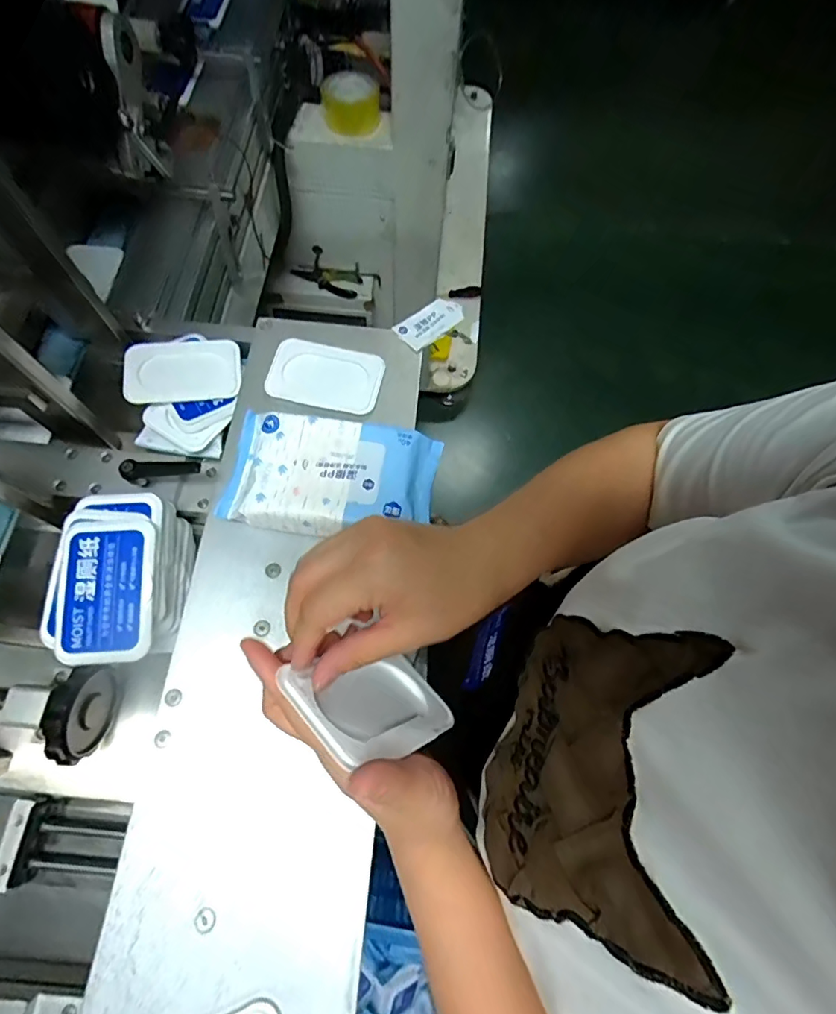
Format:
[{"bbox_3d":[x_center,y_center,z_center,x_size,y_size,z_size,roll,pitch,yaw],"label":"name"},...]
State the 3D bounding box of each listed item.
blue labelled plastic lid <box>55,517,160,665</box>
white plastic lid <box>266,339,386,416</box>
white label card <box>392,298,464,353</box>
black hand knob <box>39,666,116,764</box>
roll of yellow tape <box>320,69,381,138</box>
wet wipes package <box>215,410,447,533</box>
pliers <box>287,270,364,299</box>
[{"bbox_3d":[-0.247,0.066,0.393,0.071,0.011,0.113,0,78,-3],"label":"blue labelled plastic lid"},{"bbox_3d":[-0.094,-0.134,0.504,0.111,0.009,0.073,13,68,0],"label":"white plastic lid"},{"bbox_3d":[0.014,-0.203,0.541,0.075,0.006,0.043,-39,73,-12],"label":"white label card"},{"bbox_3d":[-0.267,0.160,0.387,0.026,0.059,0.070,9,69,2],"label":"black hand knob"},{"bbox_3d":[-0.118,-0.712,0.864,0.103,0.052,0.107,-5,69,-4],"label":"roll of yellow tape"},{"bbox_3d":[-0.079,-0.024,0.451,0.184,0.045,0.106,8,69,1],"label":"wet wipes package"},{"bbox_3d":[-0.206,-0.509,1.102,0.159,0.022,0.056,15,69,4],"label":"pliers"}]

